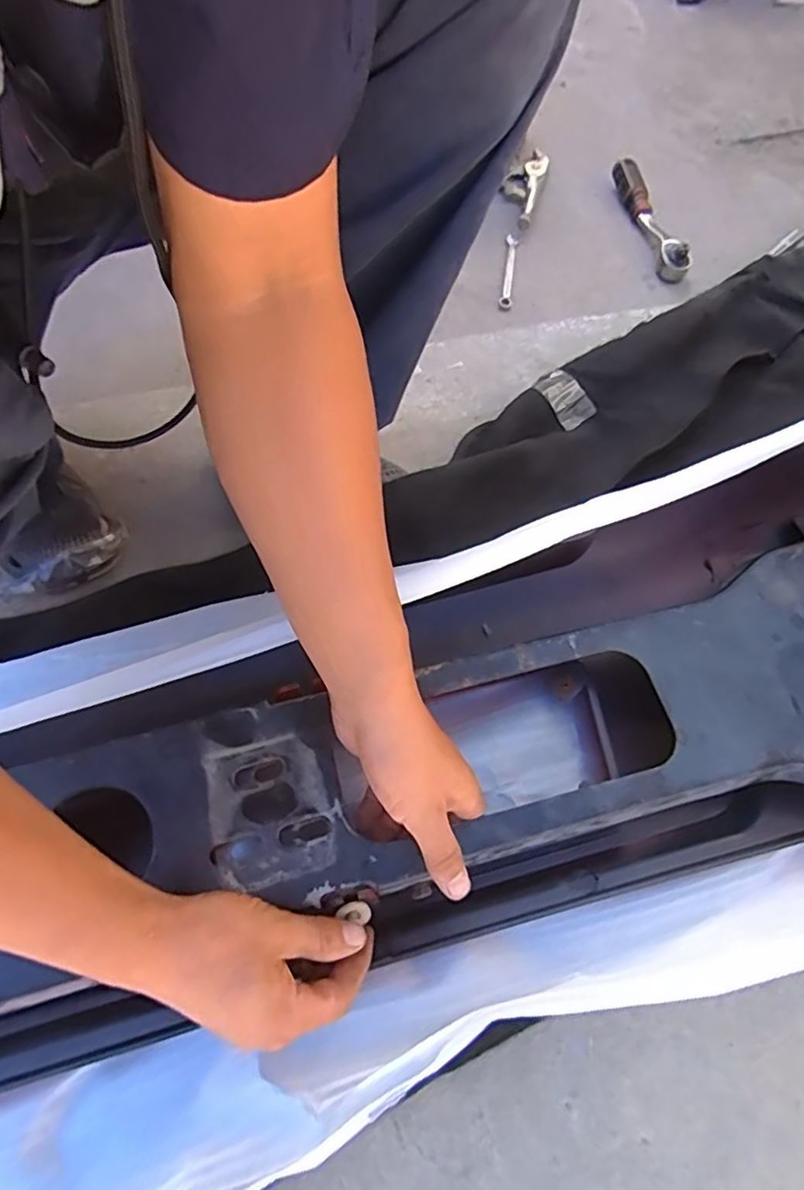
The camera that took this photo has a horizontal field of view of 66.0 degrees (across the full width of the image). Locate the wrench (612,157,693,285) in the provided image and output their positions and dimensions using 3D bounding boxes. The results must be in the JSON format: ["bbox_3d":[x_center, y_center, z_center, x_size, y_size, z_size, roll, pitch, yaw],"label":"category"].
[{"bbox_3d":[0.347,-0.531,0.872,0.033,0.040,0.256,-7,60,-2],"label":"wrench"}]

